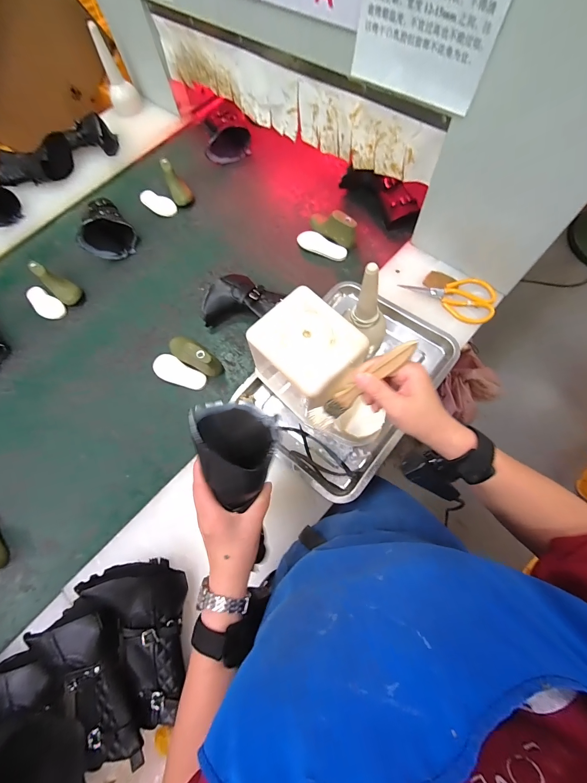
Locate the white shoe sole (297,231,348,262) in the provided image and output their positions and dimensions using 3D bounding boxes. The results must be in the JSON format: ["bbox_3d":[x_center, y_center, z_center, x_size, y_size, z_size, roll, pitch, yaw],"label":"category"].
[{"bbox_3d":[0.072,-0.365,0.784,0.137,0.012,0.052,33,76,15],"label":"white shoe sole"}]

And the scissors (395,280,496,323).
[{"bbox_3d":[0.321,-0.199,0.644,0.190,0.019,0.098,15,72,10],"label":"scissors"}]

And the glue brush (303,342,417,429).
[{"bbox_3d":[0.071,-0.005,0.330,0.139,0.015,0.022,-42,67,30],"label":"glue brush"}]

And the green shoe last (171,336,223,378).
[{"bbox_3d":[-0.223,-0.089,0.674,0.140,0.072,0.054,36,77,16],"label":"green shoe last"}]

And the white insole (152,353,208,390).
[{"bbox_3d":[-0.257,-0.041,0.691,0.134,0.006,0.053,30,81,15],"label":"white insole"}]

